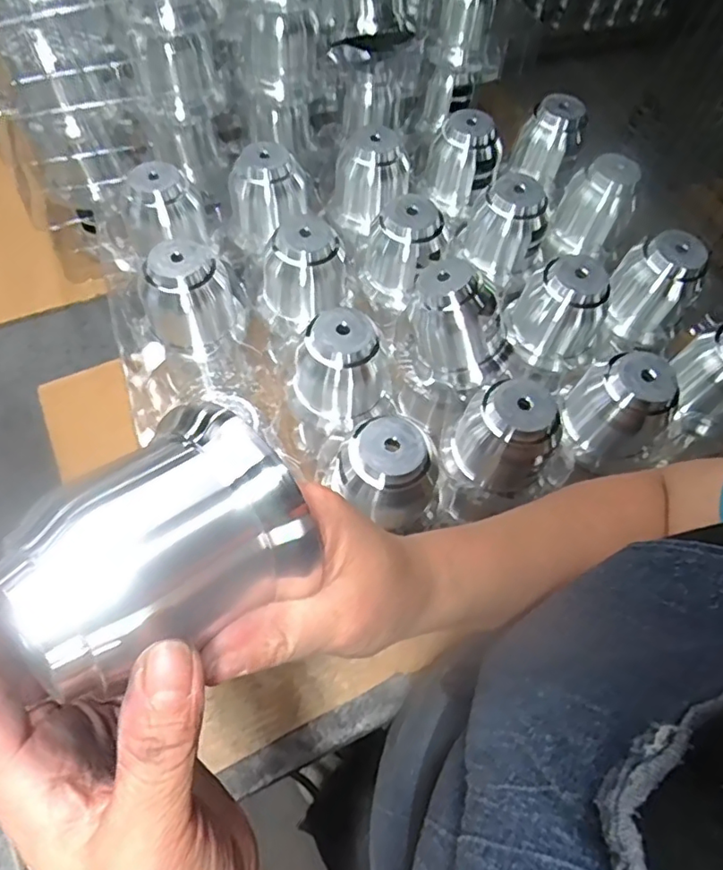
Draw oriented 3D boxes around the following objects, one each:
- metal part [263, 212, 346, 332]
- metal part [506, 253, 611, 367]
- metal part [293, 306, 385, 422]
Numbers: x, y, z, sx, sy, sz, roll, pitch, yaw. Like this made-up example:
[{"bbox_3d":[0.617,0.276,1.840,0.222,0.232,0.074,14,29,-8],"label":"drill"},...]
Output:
[{"bbox_3d":[-0.050,-0.147,0.515,0.065,0.079,0.061,25,63,10],"label":"metal part"},{"bbox_3d":[0.174,-0.107,0.505,0.072,0.077,0.068,2,62,-3],"label":"metal part"},{"bbox_3d":[-0.018,-0.054,0.465,0.061,0.077,0.067,39,66,16],"label":"metal part"}]

